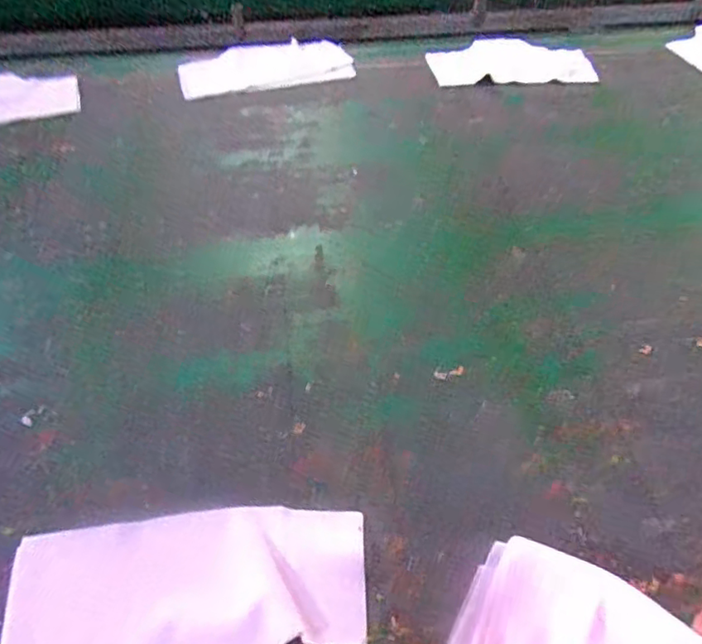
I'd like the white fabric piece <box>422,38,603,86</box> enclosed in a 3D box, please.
[{"bbox_3d":[0.309,-0.521,1.129,0.299,0.015,0.181,-3,50,-4],"label":"white fabric piece"}]

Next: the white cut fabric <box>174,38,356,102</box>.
[{"bbox_3d":[-0.167,-0.502,1.122,0.328,0.011,0.179,-9,51,-9],"label":"white cut fabric"}]

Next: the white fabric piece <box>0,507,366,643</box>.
[{"bbox_3d":[-0.141,0.246,0.491,0.304,0.013,0.159,-4,50,-4],"label":"white fabric piece"}]

